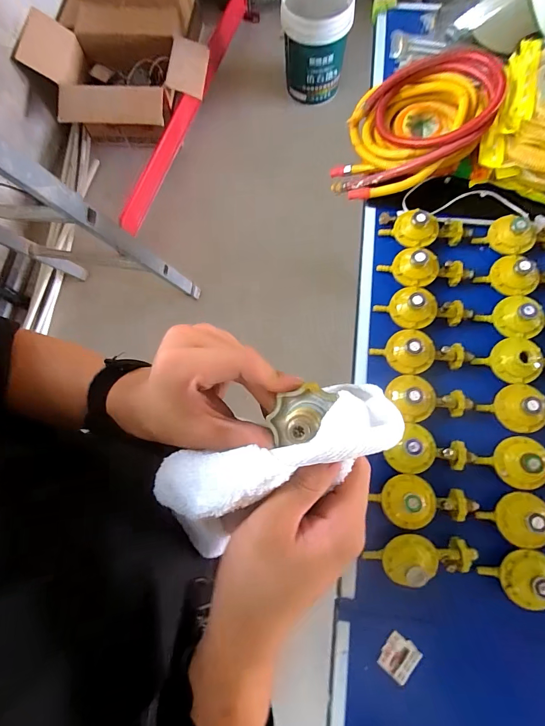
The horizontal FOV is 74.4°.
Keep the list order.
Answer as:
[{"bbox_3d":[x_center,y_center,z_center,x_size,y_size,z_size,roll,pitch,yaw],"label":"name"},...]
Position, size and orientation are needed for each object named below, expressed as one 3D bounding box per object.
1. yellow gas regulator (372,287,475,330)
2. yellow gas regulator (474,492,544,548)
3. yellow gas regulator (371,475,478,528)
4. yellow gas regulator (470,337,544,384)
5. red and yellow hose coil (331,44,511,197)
[{"bbox_3d":[0.286,-0.104,0.673,0.171,0.055,0.082,-4,75,1],"label":"yellow gas regulator"},{"bbox_3d":[0.426,0.255,0.570,0.171,0.054,0.083,14,76,5],"label":"yellow gas regulator"},{"bbox_3d":[0.246,0.225,0.583,0.173,0.058,0.082,-1,75,1],"label":"yellow gas regulator"},{"bbox_3d":[0.463,-0.009,0.644,0.183,0.048,0.083,-10,75,-1],"label":"yellow gas regulator"},{"bbox_3d":[0.284,-0.486,0.751,0.350,0.103,0.243,-30,61,23],"label":"red and yellow hose coil"}]

